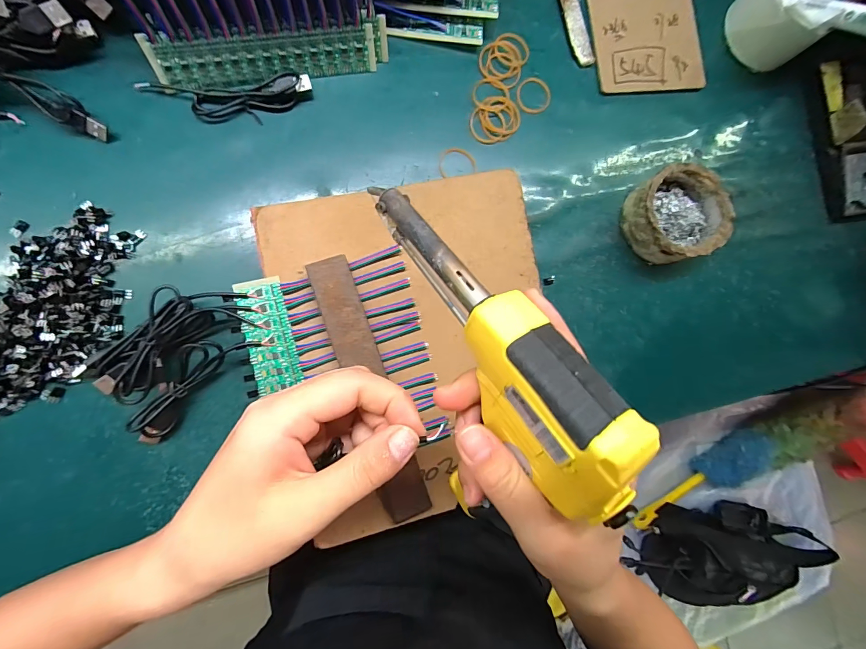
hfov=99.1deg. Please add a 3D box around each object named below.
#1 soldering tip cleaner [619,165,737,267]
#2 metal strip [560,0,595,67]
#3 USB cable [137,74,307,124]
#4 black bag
[{"bbox_3d":[0.220,-0.099,0.333,0.086,0.039,0.077,-33,92,-10],"label":"soldering tip cleaner"},{"bbox_3d":[0.131,-0.292,0.344,0.021,0.004,0.098,-17,92,-13],"label":"metal strip"},{"bbox_3d":[-0.160,-0.179,0.292,0.124,0.010,0.030,-11,88,-10],"label":"USB cable"},{"bbox_3d":[0.537,0.418,0.664,0.425,0.094,0.158,6,87,-9],"label":"black bag"}]

